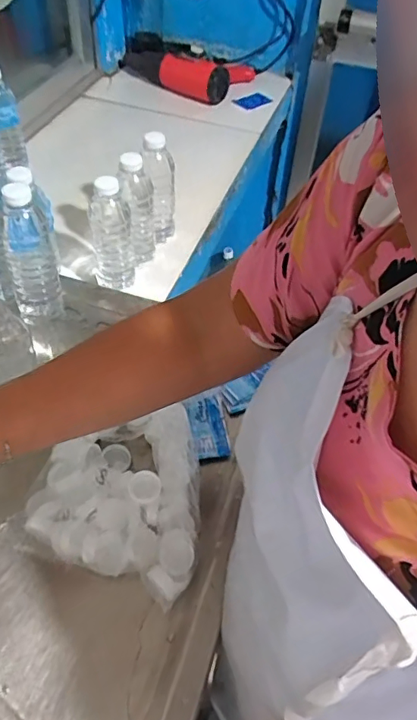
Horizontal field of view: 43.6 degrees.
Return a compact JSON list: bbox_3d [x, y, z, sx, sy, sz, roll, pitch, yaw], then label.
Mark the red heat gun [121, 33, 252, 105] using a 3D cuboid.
[{"bbox_3d":[-0.039,-0.708,1.233,0.287,0.079,0.218,32,55,21],"label":"red heat gun"}]

